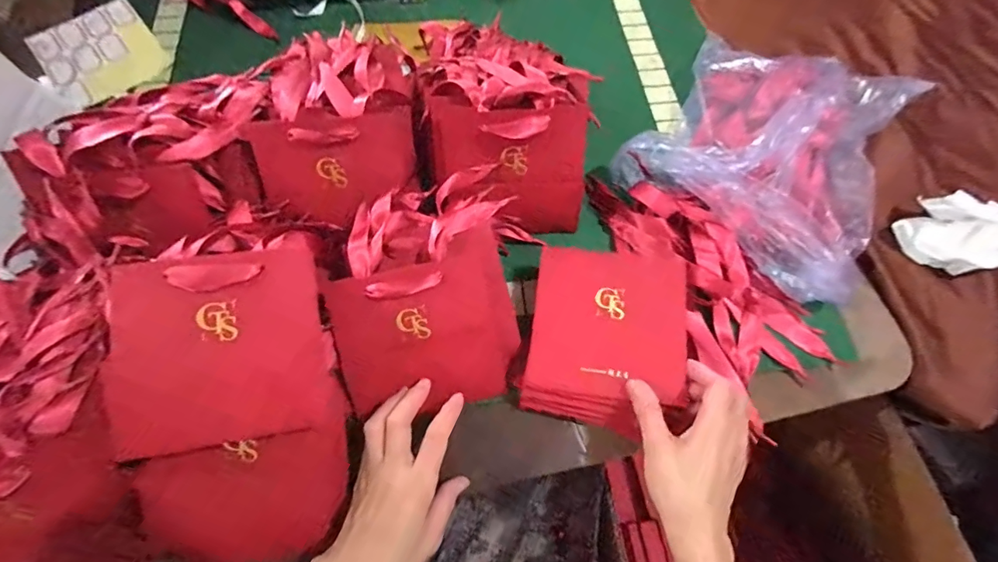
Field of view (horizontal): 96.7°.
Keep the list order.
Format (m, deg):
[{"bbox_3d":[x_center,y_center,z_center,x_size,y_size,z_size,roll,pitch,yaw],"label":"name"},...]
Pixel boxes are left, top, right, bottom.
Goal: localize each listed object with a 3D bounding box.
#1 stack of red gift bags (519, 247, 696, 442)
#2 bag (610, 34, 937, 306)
[{"bbox_3d":[0.102,0.051,0.424,0.142,0.038,0.163,10,66,2],"label":"stack of red gift bags"},{"bbox_3d":[0.302,-0.159,0.505,0.263,0.083,0.343,29,68,10],"label":"bag"}]

